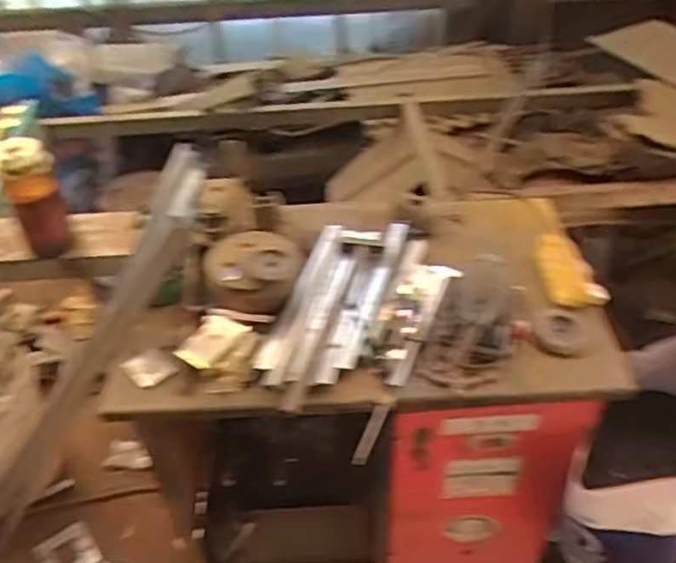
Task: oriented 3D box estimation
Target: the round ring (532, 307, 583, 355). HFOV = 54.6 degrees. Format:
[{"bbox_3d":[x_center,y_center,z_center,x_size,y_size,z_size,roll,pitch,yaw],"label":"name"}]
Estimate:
[{"bbox_3d":[0.350,0.080,1.048,0.079,0.008,0.090,27,58,5],"label":"round ring"}]

